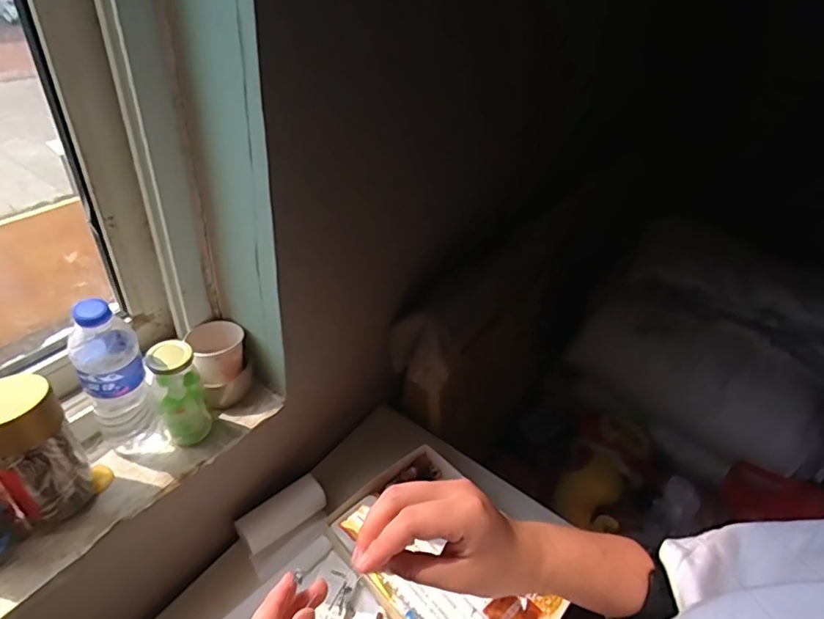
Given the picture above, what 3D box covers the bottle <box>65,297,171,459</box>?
[{"bbox_3d":[-0.327,0.078,0.578,0.063,0.218,0.069,-23,48,-33],"label":"bottle"}]

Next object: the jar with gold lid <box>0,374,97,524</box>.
[{"bbox_3d":[-0.384,0.141,0.534,0.083,0.136,0.072,31,44,26],"label":"jar with gold lid"}]

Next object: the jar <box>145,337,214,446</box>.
[{"bbox_3d":[-0.275,0.100,0.621,0.051,0.133,0.046,-19,46,-30],"label":"jar"}]

